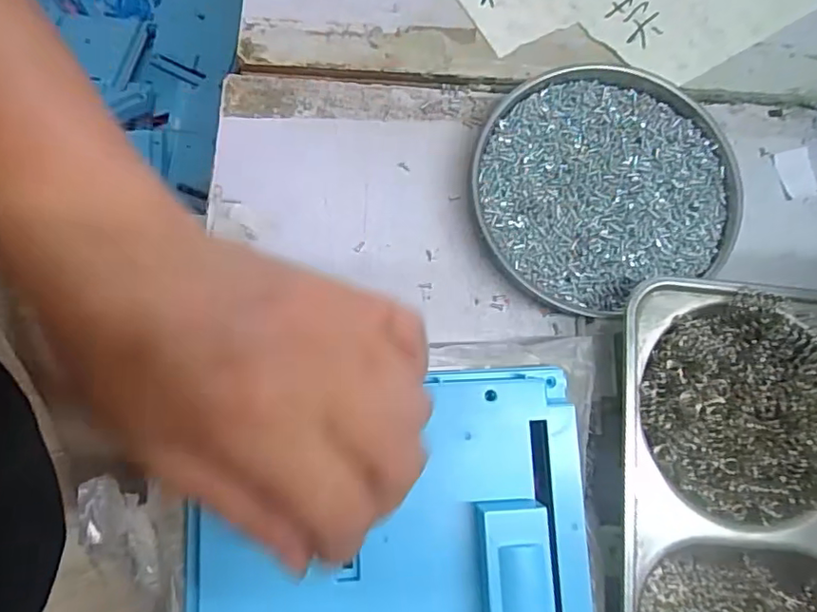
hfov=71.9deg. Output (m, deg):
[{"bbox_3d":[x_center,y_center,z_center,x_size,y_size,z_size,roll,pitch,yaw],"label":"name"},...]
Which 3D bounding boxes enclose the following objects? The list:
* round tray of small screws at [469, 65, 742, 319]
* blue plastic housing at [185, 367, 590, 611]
[{"bbox_3d":[0.102,-0.064,0.300,0.131,0.017,0.125,0,78,-1],"label":"round tray of small screws"},{"bbox_3d":[-0.009,0.092,0.219,0.155,0.027,0.122,-5,76,-2],"label":"blue plastic housing"}]

